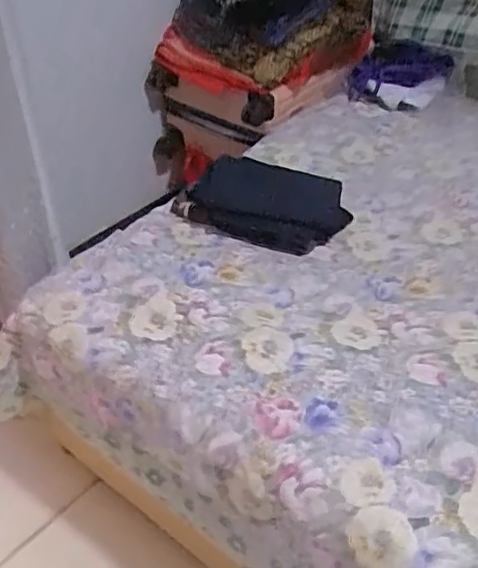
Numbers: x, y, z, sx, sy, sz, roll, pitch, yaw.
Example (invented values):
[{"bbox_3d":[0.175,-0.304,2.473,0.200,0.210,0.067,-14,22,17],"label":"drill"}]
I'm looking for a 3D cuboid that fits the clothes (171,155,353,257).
[{"bbox_3d":[0.063,-0.174,1.320,0.348,0.111,0.185,14,44,18],"label":"clothes"}]

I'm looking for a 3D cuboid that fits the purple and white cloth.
[{"bbox_3d":[0.441,-0.566,1.672,0.264,0.204,0.179,9,43,13],"label":"purple and white cloth"}]

